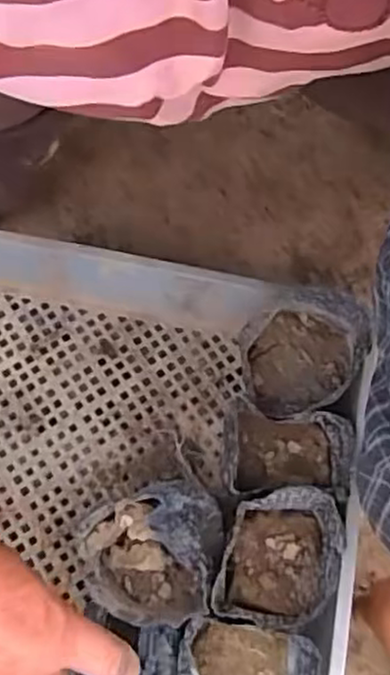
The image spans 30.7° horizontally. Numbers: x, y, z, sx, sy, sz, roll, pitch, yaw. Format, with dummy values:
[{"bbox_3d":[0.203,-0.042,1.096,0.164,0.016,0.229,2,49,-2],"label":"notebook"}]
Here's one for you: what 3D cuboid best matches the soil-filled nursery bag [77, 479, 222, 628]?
[{"bbox_3d":[-0.031,0.124,0.427,0.084,0.067,0.083,11,71,3],"label":"soil-filled nursery bag"}]

